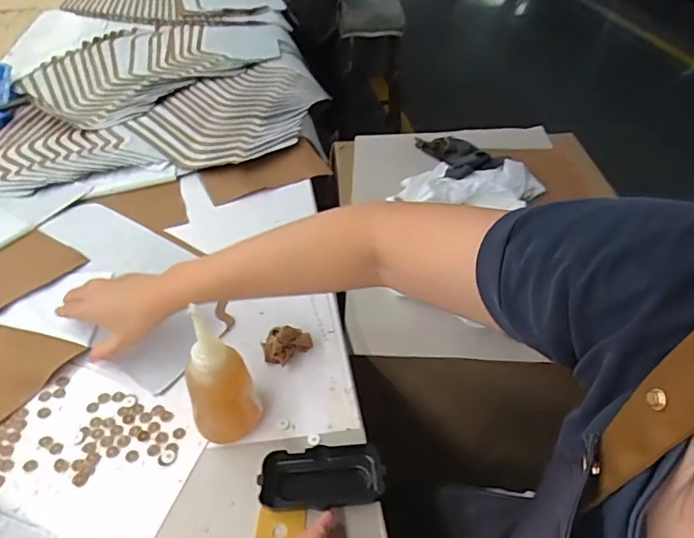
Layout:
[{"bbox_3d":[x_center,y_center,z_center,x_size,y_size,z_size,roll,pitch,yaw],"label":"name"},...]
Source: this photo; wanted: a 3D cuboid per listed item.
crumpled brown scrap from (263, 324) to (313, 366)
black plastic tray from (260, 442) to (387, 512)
[{"bbox_3d":[-0.067,0.084,0.557,0.050,0.039,0.030,-24,51,-22],"label":"crumpled brown scrap"},{"bbox_3d":[-0.023,0.190,0.455,0.108,0.019,0.049,-4,46,-2],"label":"black plastic tray"}]

